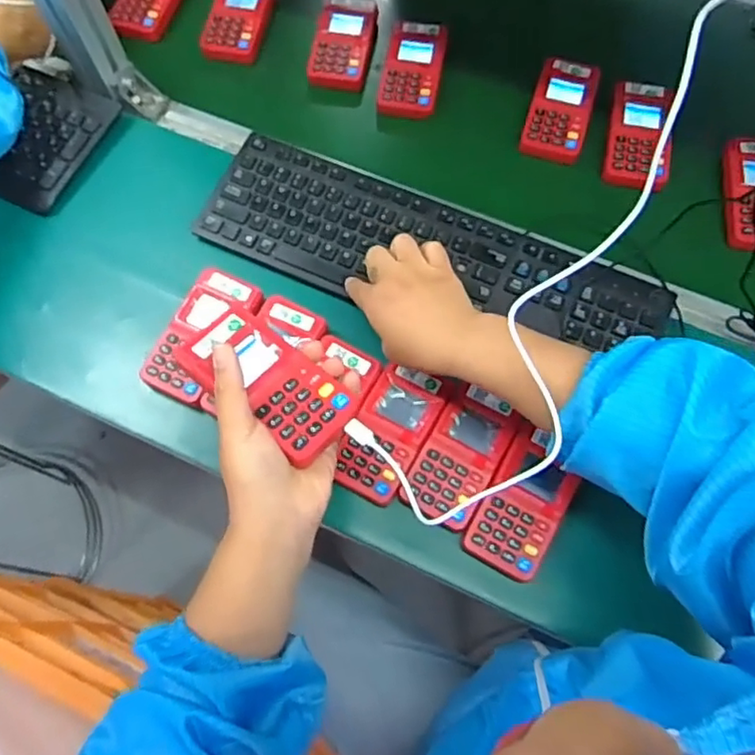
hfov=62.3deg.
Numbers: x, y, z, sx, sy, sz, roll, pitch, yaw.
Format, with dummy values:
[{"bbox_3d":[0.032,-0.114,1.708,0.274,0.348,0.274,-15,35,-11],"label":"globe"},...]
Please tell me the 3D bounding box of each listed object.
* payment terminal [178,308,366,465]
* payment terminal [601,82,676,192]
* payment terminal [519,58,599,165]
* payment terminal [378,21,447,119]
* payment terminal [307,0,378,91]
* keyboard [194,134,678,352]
[{"bbox_3d":[-0.071,0.000,0.420,0.117,0.017,0.060,39,74,15],"label":"payment terminal"},{"bbox_3d":[0.273,-0.251,0.646,0.061,0.021,0.131,12,69,6],"label":"payment terminal"},{"bbox_3d":[0.195,-0.286,0.663,0.062,0.019,0.122,17,69,7],"label":"payment terminal"},{"bbox_3d":[0.040,-0.340,0.688,0.062,0.022,0.118,8,68,4],"label":"payment terminal"},{"bbox_3d":[-0.038,-0.387,0.716,0.064,0.024,0.122,7,68,4],"label":"payment terminal"},{"bbox_3d":[0.050,-0.119,0.579,0.427,0.016,0.122,18,69,9],"label":"keyboard"}]

